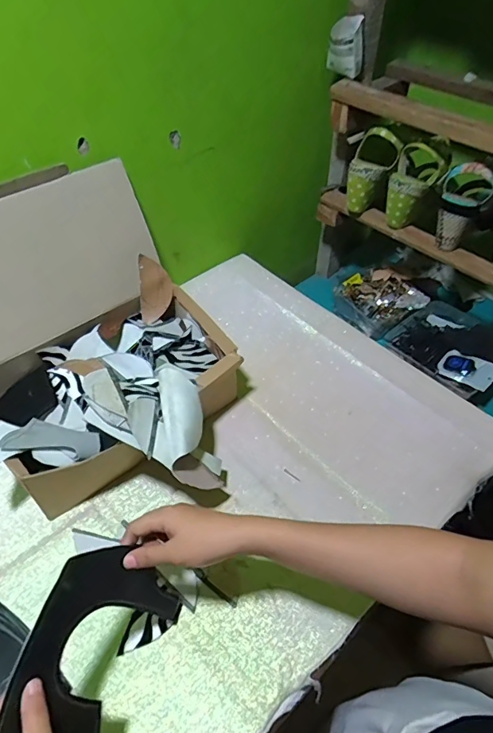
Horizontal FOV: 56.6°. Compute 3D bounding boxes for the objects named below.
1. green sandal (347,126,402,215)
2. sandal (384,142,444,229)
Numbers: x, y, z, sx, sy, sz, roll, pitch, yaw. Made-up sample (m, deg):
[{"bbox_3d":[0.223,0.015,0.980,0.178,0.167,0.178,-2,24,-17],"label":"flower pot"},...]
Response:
[{"bbox_3d":[0.216,-0.349,0.822,0.074,0.140,0.055,31,28,19],"label":"green sandal"},{"bbox_3d":[0.288,-0.310,0.792,0.079,0.128,0.068,20,51,17],"label":"sandal"}]

